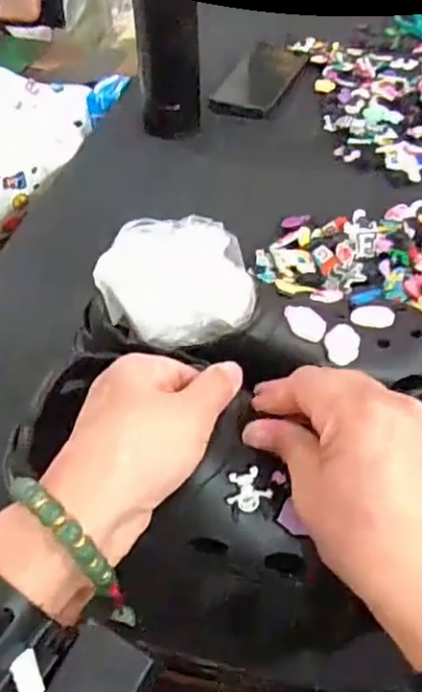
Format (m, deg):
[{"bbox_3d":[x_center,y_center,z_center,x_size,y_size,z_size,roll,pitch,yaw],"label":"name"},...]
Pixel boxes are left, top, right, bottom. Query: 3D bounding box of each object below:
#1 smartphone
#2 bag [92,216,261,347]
[{"bbox_3d":[0.062,-0.335,0.818,0.081,0.007,0.193,17,50,18],"label":"smartphone"},{"bbox_3d":[-0.021,-0.037,0.385,0.087,0.048,0.059,-5,47,-3],"label":"bag"}]

